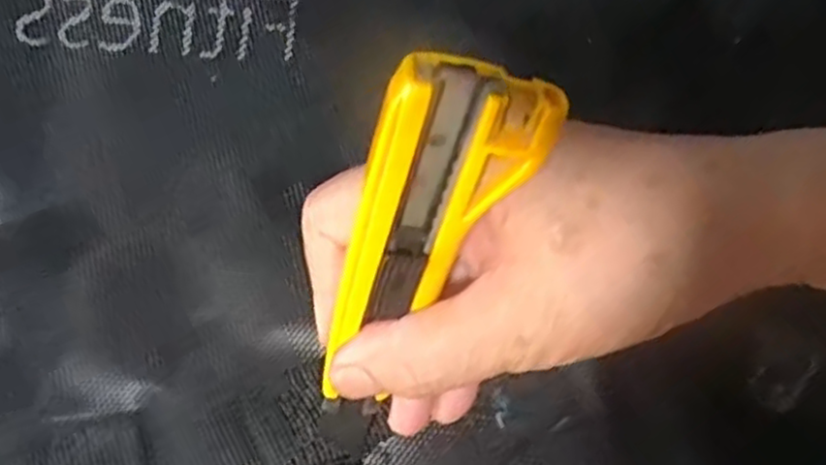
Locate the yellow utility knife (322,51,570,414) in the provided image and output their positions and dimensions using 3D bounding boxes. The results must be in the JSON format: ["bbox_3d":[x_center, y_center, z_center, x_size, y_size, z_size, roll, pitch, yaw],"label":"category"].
[{"bbox_3d":[-0.004,0.009,0.196,0.035,0.118,0.019,29,37,5],"label":"yellow utility knife"}]

